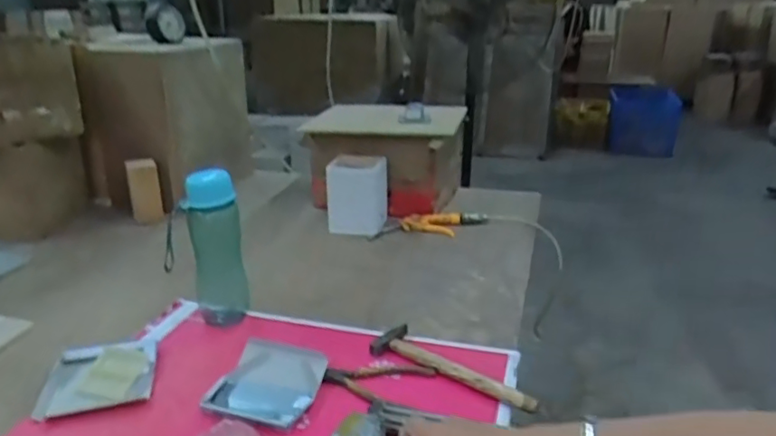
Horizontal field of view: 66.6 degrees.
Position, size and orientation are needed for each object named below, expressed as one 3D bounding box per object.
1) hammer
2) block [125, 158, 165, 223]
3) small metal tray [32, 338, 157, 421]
[{"bbox_3d":[0.091,0.199,0.805,0.258,0.030,0.075,18,26,33],"label":"hammer"},{"bbox_3d":[-0.543,-0.064,1.323,0.069,0.122,0.065,-9,22,-22],"label":"block"},{"bbox_3d":[-0.385,0.205,0.785,0.138,0.026,0.123,-5,21,-12],"label":"small metal tray"}]

